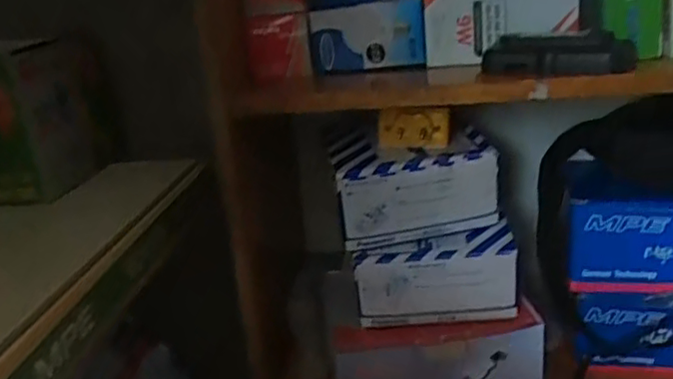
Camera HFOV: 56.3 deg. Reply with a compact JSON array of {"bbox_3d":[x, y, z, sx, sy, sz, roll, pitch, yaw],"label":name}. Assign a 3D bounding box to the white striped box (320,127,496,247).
[{"bbox_3d":[0.067,-0.014,0.589,0.137,0.075,0.123,-6,21,-4],"label":"white striped box"}]

